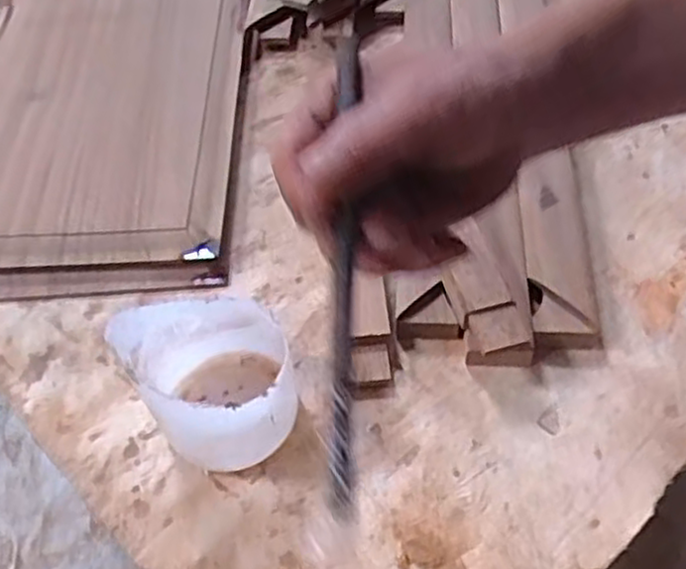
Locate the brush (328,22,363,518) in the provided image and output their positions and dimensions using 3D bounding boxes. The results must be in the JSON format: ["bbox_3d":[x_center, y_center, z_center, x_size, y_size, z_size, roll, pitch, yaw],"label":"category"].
[{"bbox_3d":[0.000,-0.008,0.282,0.008,0.008,0.181,0,78,3],"label":"brush"}]

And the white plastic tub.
[{"bbox_3d":[-0.080,0.058,0.492,0.092,0.112,0.090,-1,54,2],"label":"white plastic tub"}]

